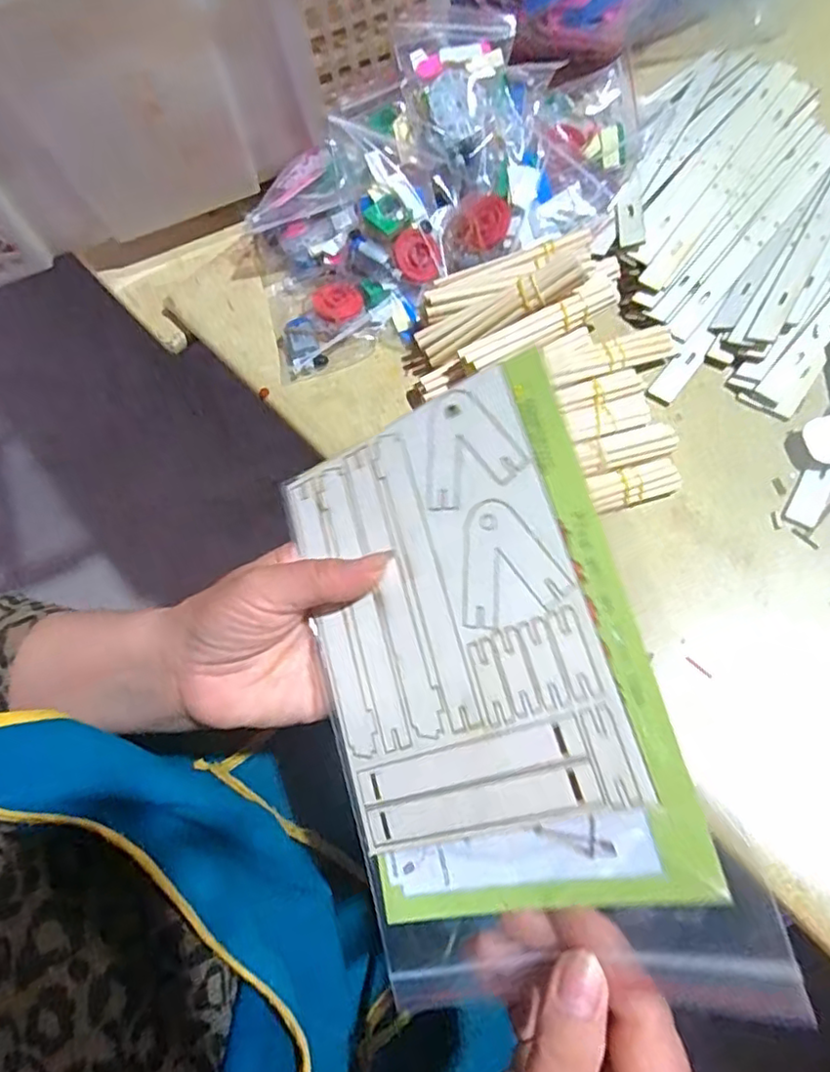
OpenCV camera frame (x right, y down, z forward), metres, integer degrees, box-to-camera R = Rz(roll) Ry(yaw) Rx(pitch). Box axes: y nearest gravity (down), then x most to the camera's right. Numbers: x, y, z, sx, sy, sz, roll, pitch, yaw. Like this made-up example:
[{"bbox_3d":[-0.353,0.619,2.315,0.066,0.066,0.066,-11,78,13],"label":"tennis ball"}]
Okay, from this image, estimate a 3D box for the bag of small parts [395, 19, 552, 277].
[{"bbox_3d":[0.042,-0.263,0.412,0.080,0.028,0.166,-11,86,-3],"label":"bag of small parts"}]

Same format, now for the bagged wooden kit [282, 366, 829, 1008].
[{"bbox_3d":[0.022,0.056,0.254,0.149,0.008,0.233,-25,70,28],"label":"bagged wooden kit"}]

